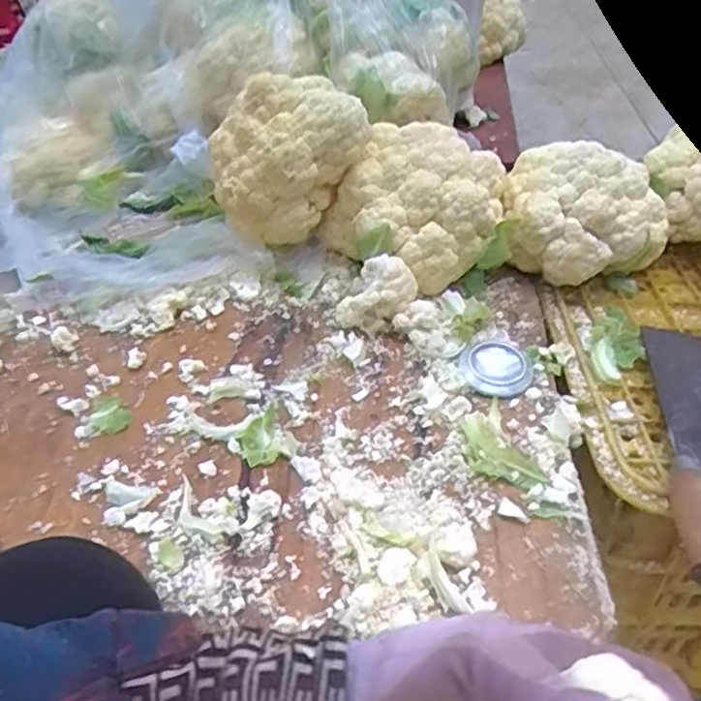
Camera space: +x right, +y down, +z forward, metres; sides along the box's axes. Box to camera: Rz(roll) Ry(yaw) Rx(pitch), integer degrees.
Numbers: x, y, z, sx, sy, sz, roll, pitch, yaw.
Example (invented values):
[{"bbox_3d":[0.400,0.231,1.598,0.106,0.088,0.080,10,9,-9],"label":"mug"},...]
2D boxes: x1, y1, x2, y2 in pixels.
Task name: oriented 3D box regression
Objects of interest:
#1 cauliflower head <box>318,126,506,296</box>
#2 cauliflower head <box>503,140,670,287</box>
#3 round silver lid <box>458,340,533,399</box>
[{"bbox_3d":[0.073,-0.147,0.705,0.171,0.126,0.155,-32,51,-33],"label":"cauliflower head"},{"bbox_3d":[0.244,-0.137,0.713,0.168,0.120,0.136,5,41,5],"label":"cauliflower head"},{"bbox_3d":[0.128,0.011,0.600,0.061,0.005,0.074,7,41,6],"label":"round silver lid"}]

